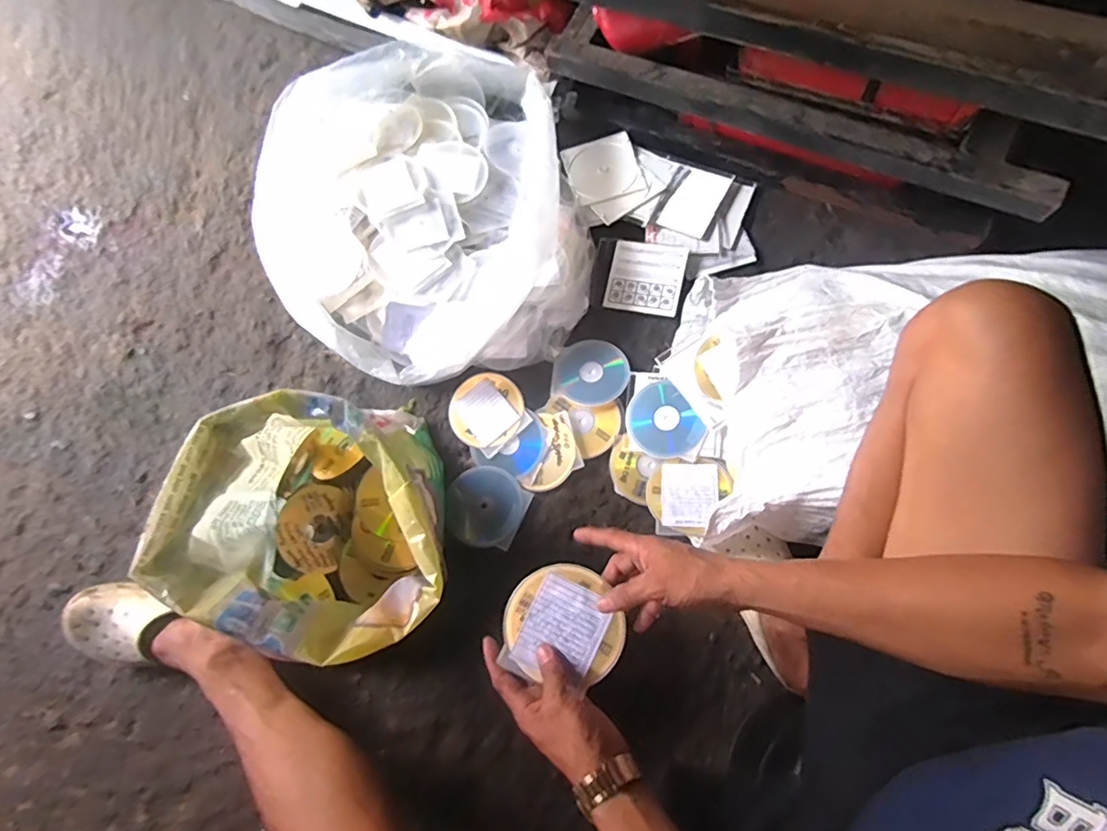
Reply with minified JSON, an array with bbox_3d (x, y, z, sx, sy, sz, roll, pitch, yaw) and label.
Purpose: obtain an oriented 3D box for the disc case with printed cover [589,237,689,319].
[{"bbox_3d":[0.143,-0.235,0.915,0.147,0.011,0.126,9,79,12],"label":"disc case with printed cover"}]

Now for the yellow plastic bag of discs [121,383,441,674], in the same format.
[{"bbox_3d":[-0.283,0.137,0.680,0.274,0.280,0.315,-16,71,-5],"label":"yellow plastic bag of discs"}]

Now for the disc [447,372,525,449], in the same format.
[{"bbox_3d":[-0.109,-0.009,0.868,0.117,0.012,0.118,-1,82,8],"label":"disc"}]

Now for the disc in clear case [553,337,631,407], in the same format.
[{"bbox_3d":[0.061,-0.071,0.874,0.119,0.008,0.116,-2,69,4],"label":"disc in clear case"}]

